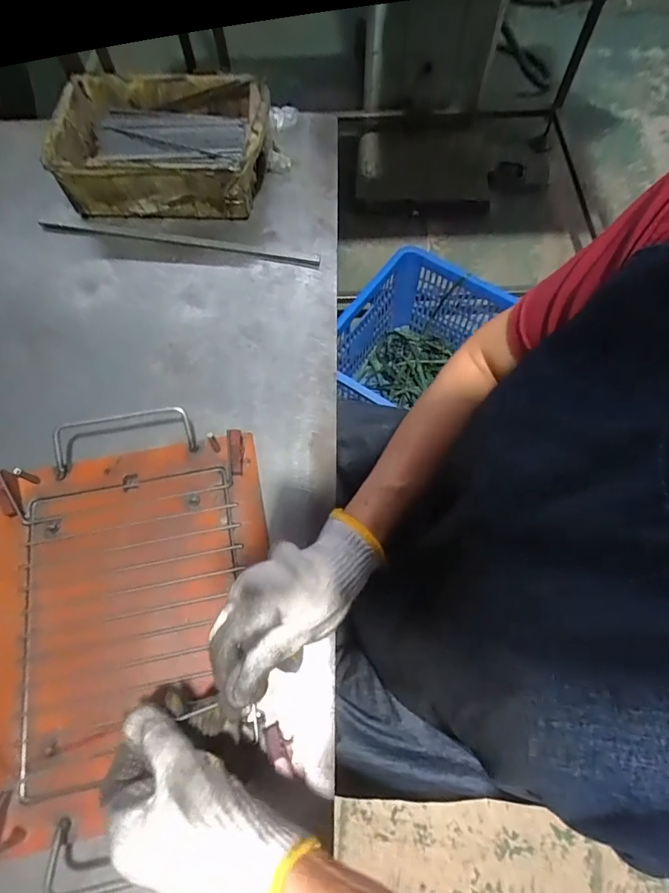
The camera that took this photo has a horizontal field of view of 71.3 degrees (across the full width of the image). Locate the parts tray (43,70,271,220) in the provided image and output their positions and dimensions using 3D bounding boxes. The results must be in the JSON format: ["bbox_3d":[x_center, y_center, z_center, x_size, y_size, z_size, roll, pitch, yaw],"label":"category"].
[{"bbox_3d":[-0.207,-0.387,0.596,0.240,0.075,0.187,3,68,2],"label":"parts tray"}]

